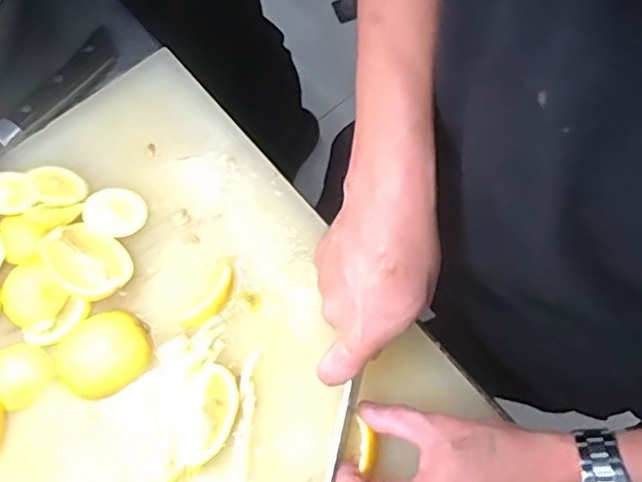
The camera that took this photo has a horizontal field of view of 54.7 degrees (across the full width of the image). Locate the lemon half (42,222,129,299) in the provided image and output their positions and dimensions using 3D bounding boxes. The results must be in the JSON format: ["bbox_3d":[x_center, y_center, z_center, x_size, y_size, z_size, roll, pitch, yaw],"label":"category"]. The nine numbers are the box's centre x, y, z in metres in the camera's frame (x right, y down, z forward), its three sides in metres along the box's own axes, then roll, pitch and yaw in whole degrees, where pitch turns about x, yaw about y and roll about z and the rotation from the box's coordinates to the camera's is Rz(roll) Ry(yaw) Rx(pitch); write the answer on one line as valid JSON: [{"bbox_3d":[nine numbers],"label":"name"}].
[{"bbox_3d":[-0.166,0.013,0.439,0.061,0.030,0.045,41,77,14],"label":"lemon half"}]

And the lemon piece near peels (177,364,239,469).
[{"bbox_3d":[-0.076,0.117,0.414,0.034,0.018,0.065,19,73,7],"label":"lemon piece near peels"}]

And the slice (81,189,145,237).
[{"bbox_3d":[-0.153,-0.021,0.462,0.044,0.009,0.044,8,57,-12],"label":"slice"}]

